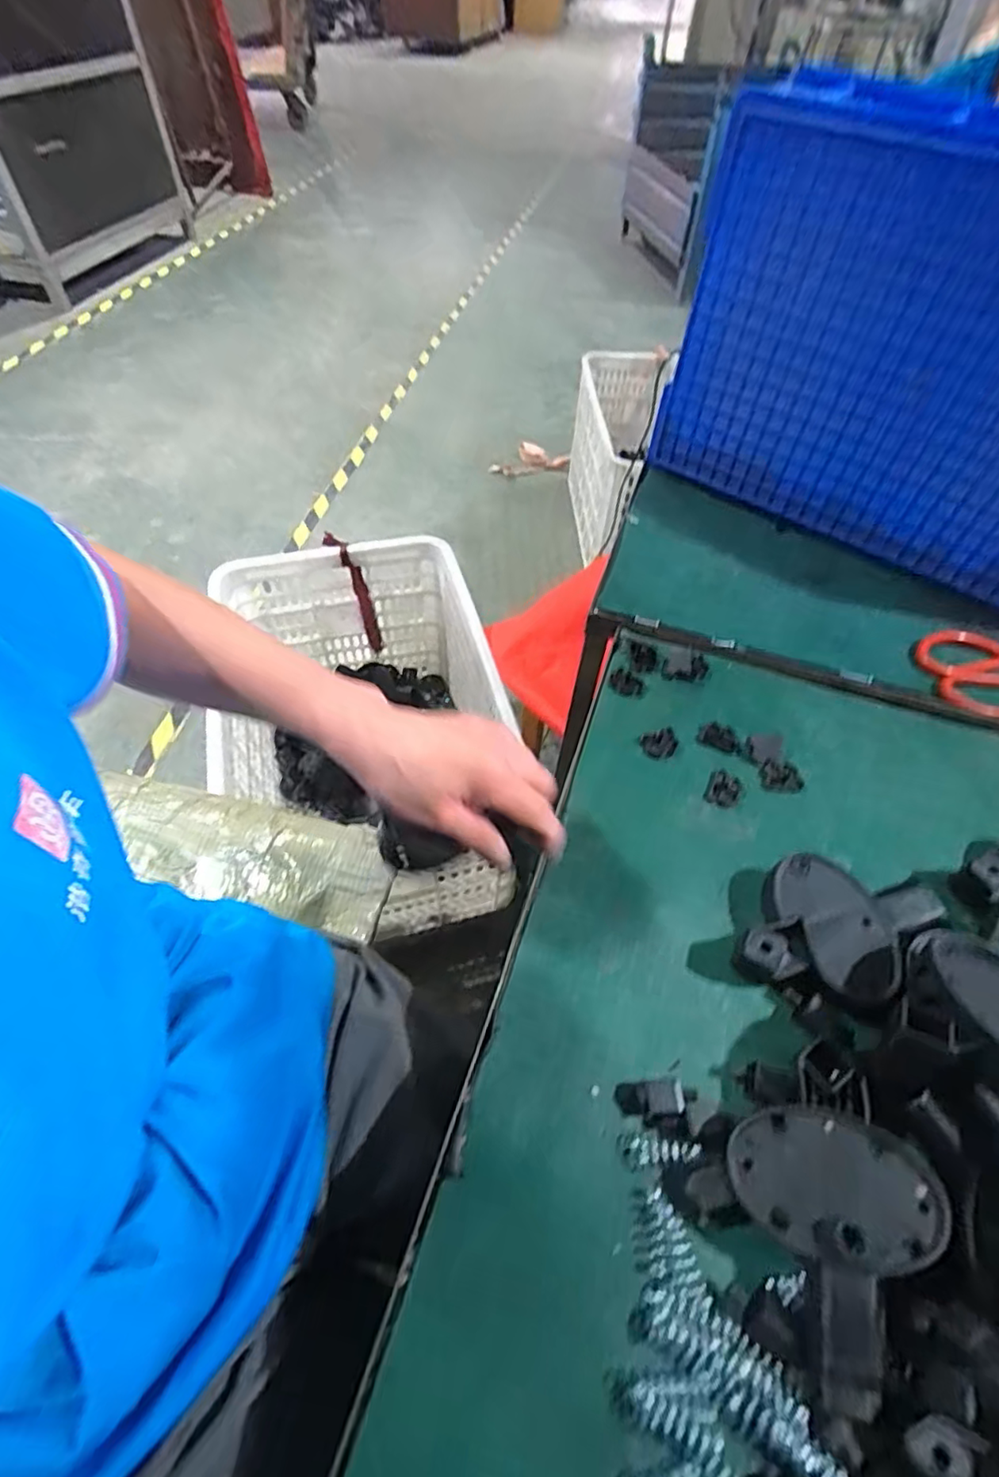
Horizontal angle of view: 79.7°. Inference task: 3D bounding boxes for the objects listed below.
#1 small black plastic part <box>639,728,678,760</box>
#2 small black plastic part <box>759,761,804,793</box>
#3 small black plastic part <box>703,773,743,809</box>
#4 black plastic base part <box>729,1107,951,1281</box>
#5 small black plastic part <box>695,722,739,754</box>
[{"bbox_3d":[0.136,0.005,0.507,0.031,0.007,0.024,-14,55,-7],"label":"small black plastic part"},{"bbox_3d":[0.233,0.032,0.494,0.034,0.009,0.024,5,55,6],"label":"small black plastic part"},{"bbox_3d":[0.182,0.042,0.487,0.026,0.006,0.030,21,58,17],"label":"small black plastic part"},{"bbox_3d":[0.170,0.227,0.304,0.096,0.009,0.062,4,60,21],"label":"black plastic base part"},{"bbox_3d":[0.187,-0.001,0.510,0.034,0.006,0.023,22,58,17],"label":"small black plastic part"}]

